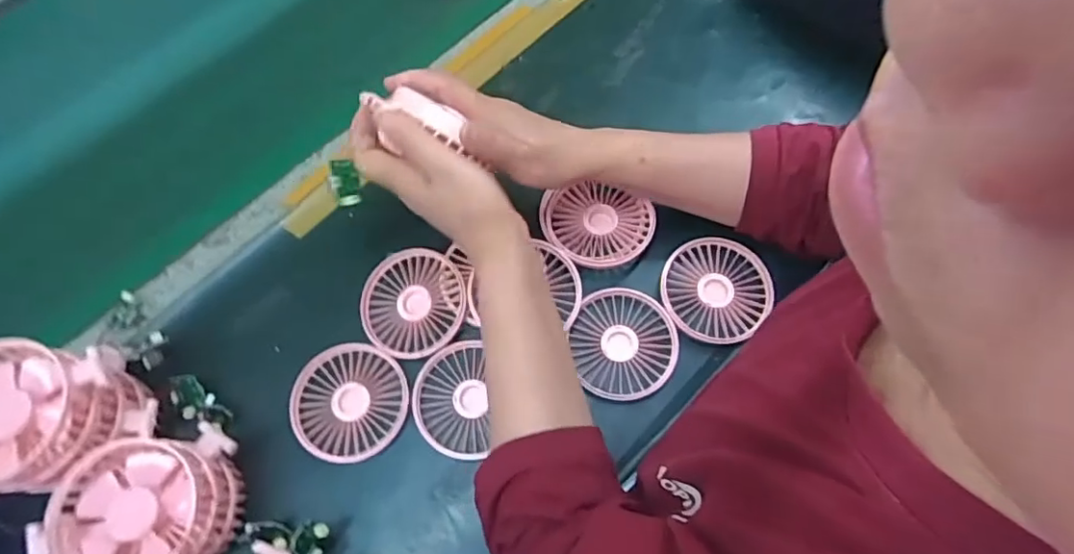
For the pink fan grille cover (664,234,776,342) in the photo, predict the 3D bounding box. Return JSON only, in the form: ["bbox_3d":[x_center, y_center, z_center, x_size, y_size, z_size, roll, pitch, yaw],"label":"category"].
[{"bbox_3d":[0.147,0.011,0.483,0.084,0.007,0.091,33,73,14],"label":"pink fan grille cover"}]

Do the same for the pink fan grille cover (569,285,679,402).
[{"bbox_3d":[0.070,0.051,0.468,0.081,0.007,0.085,-16,68,-4],"label":"pink fan grille cover"}]

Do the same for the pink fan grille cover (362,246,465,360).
[{"bbox_3d":[-0.102,0.021,0.478,0.085,0.015,0.087,-1,68,2],"label":"pink fan grille cover"}]

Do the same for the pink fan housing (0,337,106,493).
[{"bbox_3d":[-0.335,0.087,0.375,0.095,0.026,0.090,7,68,6],"label":"pink fan housing"}]

